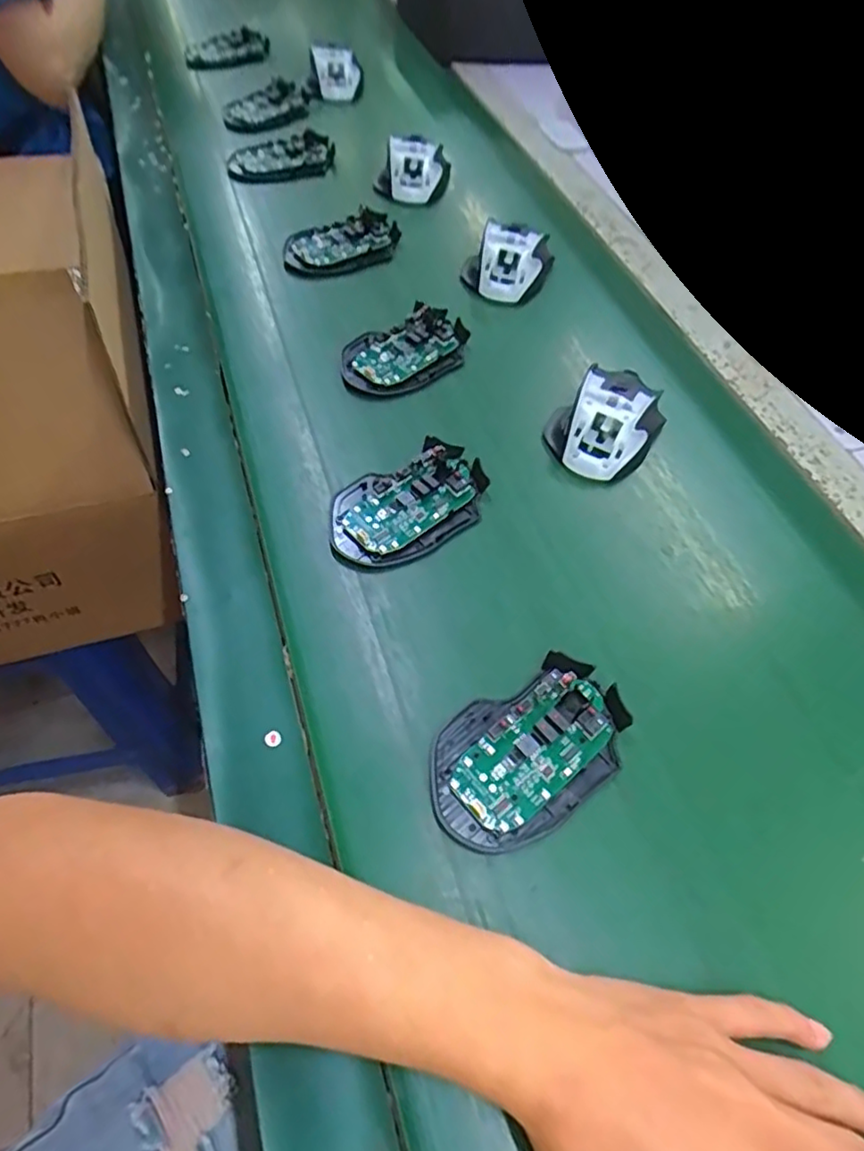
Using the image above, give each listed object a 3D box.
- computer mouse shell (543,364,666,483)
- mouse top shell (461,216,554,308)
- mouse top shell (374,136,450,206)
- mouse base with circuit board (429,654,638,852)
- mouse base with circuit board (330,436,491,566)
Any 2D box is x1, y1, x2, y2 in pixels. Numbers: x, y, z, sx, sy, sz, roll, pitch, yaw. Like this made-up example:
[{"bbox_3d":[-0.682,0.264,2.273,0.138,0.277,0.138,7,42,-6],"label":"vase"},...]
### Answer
[{"bbox_3d":[0.132,-0.117,0.476,0.072,0.035,0.091,32,59,16],"label":"computer mouse shell"},{"bbox_3d":[0.072,-0.294,0.591,0.075,0.037,0.079,15,56,5],"label":"mouse top shell"},{"bbox_3d":[-0.020,-0.431,0.679,0.073,0.041,0.076,7,56,-1],"label":"mouse top shell"},{"bbox_3d":[0.051,0.091,0.336,0.113,0.019,0.072,-31,64,-23],"label":"mouse base with circuit board"},{"bbox_3d":[-0.015,-0.049,0.428,0.113,0.018,0.071,-30,63,-23],"label":"mouse base with circuit board"}]

